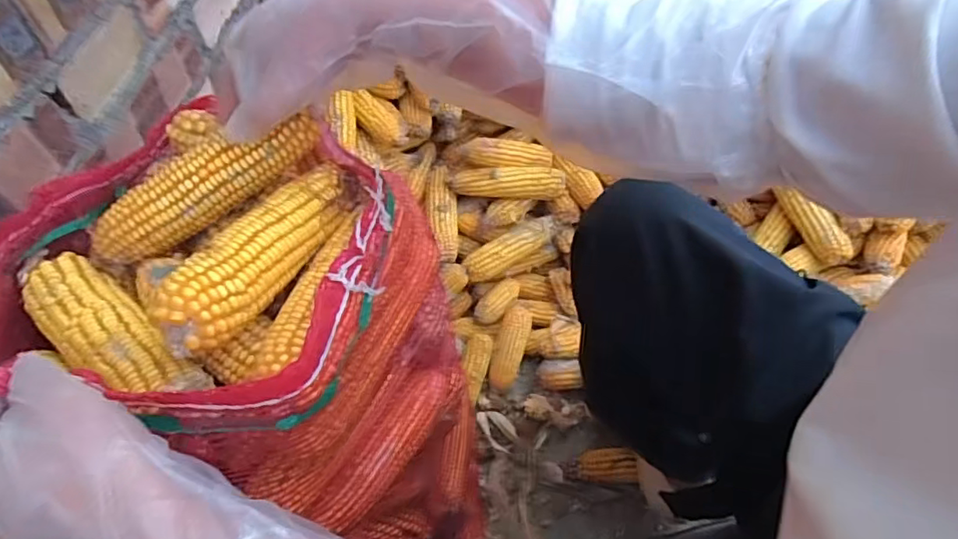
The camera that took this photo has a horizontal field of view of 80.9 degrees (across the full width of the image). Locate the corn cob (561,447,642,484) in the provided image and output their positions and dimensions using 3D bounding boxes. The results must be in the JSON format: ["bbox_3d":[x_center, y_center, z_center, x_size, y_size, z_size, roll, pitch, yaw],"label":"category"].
[{"bbox_3d":[0.178,0.294,0.843,0.117,0.041,0.049,4,56,-1],"label":"corn cob"}]

